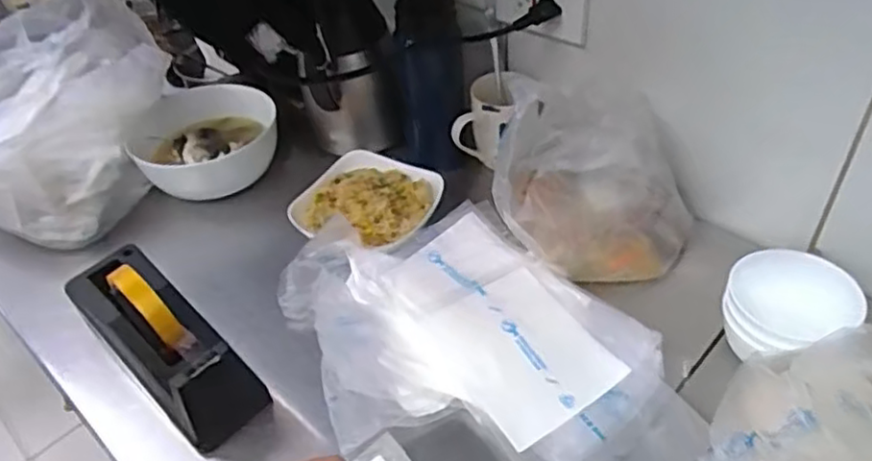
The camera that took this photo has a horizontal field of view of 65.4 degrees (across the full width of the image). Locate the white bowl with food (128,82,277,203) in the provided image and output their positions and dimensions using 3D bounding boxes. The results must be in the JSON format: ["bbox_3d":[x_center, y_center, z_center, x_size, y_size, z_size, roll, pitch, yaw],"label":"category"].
[{"bbox_3d":[-0.298,-0.121,0.887,0.177,0.080,0.186,-3,43,3],"label":"white bowl with food"}]

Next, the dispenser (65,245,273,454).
[{"bbox_3d":[-0.255,0.100,0.631,0.209,0.119,0.086,30,54,32],"label":"dispenser"}]

